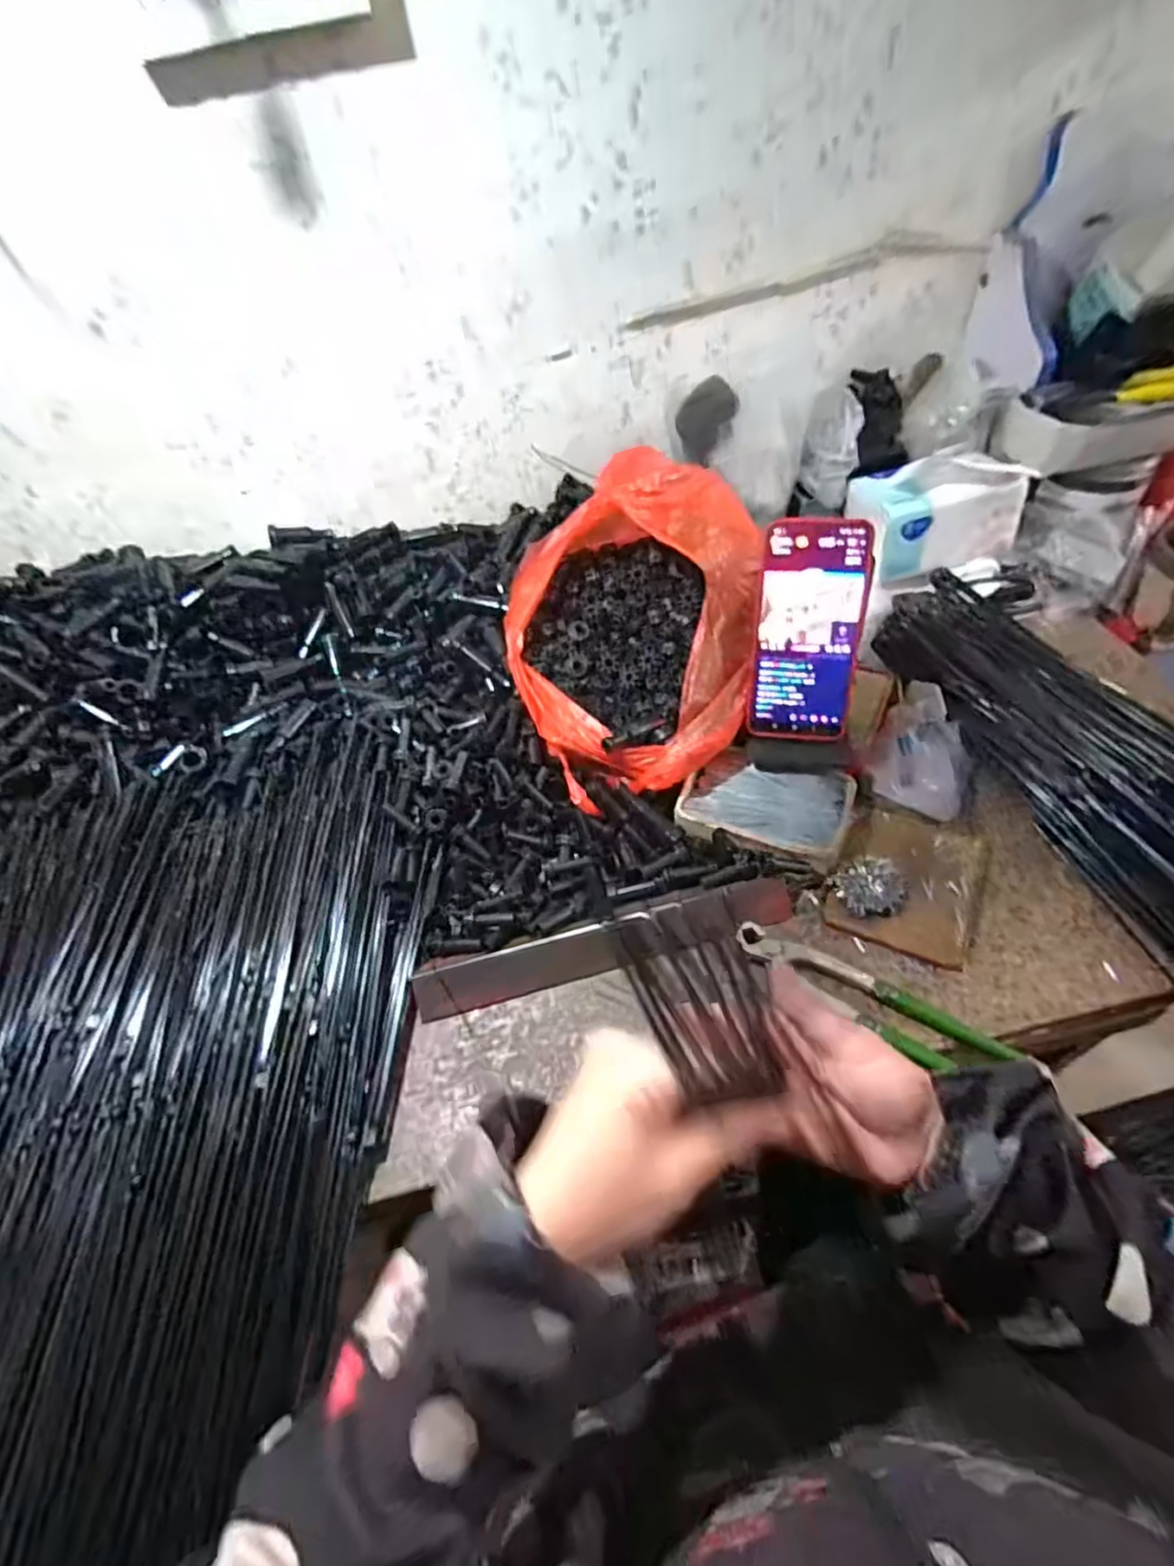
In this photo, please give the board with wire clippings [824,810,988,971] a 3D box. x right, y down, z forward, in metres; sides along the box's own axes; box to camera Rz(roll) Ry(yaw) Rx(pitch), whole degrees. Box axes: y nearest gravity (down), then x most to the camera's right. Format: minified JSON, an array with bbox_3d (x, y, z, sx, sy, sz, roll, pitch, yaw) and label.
[{"bbox_3d":[0.244,0.074,0.495,0.096,0.013,0.119,21,62,16],"label":"board with wire clippings"}]

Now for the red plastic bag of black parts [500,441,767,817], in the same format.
[{"bbox_3d":[0.036,-0.136,0.553,0.205,0.140,0.274,4,58,8],"label":"red plastic bag of black parts"}]

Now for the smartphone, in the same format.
[{"bbox_3d":[0.169,-0.113,0.495,0.079,0.161,0.008,6,22,13],"label":"smartphone"}]

